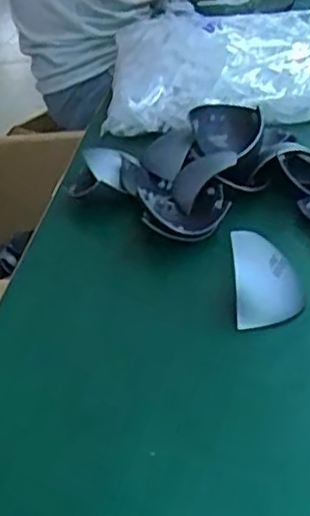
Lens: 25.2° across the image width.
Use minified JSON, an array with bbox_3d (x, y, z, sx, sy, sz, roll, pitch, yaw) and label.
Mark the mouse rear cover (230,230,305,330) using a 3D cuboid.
[{"bbox_3d":[0.067,0.014,0.414,0.039,0.039,0.048,-4,33,6],"label":"mouse rear cover"}]

